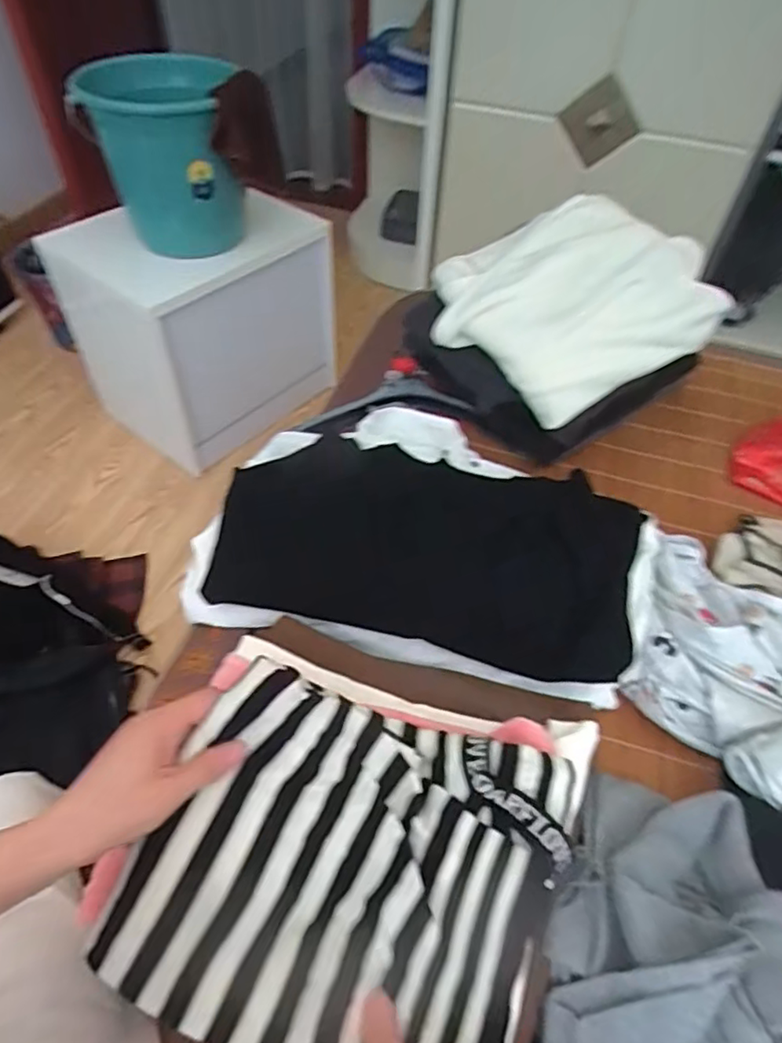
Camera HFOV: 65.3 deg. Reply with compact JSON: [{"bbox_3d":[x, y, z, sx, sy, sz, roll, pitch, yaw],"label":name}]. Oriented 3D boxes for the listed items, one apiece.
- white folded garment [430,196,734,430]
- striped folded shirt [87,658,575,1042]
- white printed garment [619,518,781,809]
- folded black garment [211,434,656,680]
[{"bbox_3d":[0.253,-0.326,0.856,0.378,0.082,0.331,-35,69,-4],"label":"white folded garment"},{"bbox_3d":[-0.026,0.225,0.406,0.259,0.081,0.242,19,52,13],"label":"striped folded shirt"},{"bbox_3d":[0.372,0.135,0.637,0.226,0.087,0.306,-28,57,-24],"label":"white printed garment"},{"bbox_3d":[0.037,0.013,0.722,0.466,0.040,0.274,11,51,6],"label":"folded black garment"}]

